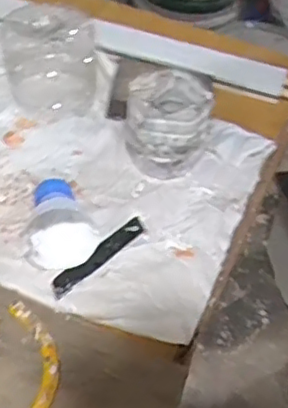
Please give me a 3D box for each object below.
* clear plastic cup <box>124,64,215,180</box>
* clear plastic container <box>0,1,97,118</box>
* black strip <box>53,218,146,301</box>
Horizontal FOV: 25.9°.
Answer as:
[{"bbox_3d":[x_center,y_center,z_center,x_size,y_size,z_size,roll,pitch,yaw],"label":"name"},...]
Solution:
[{"bbox_3d":[0.020,-0.071,0.554,0.071,0.076,0.070,4,46,-4],"label":"clear plastic cup"},{"bbox_3d":[-0.091,-0.138,0.598,0.083,0.084,0.062,9,46,1],"label":"clear plastic container"},{"bbox_3d":[-0.035,0.040,0.496,0.015,0.011,0.096,36,52,25],"label":"black strip"}]

